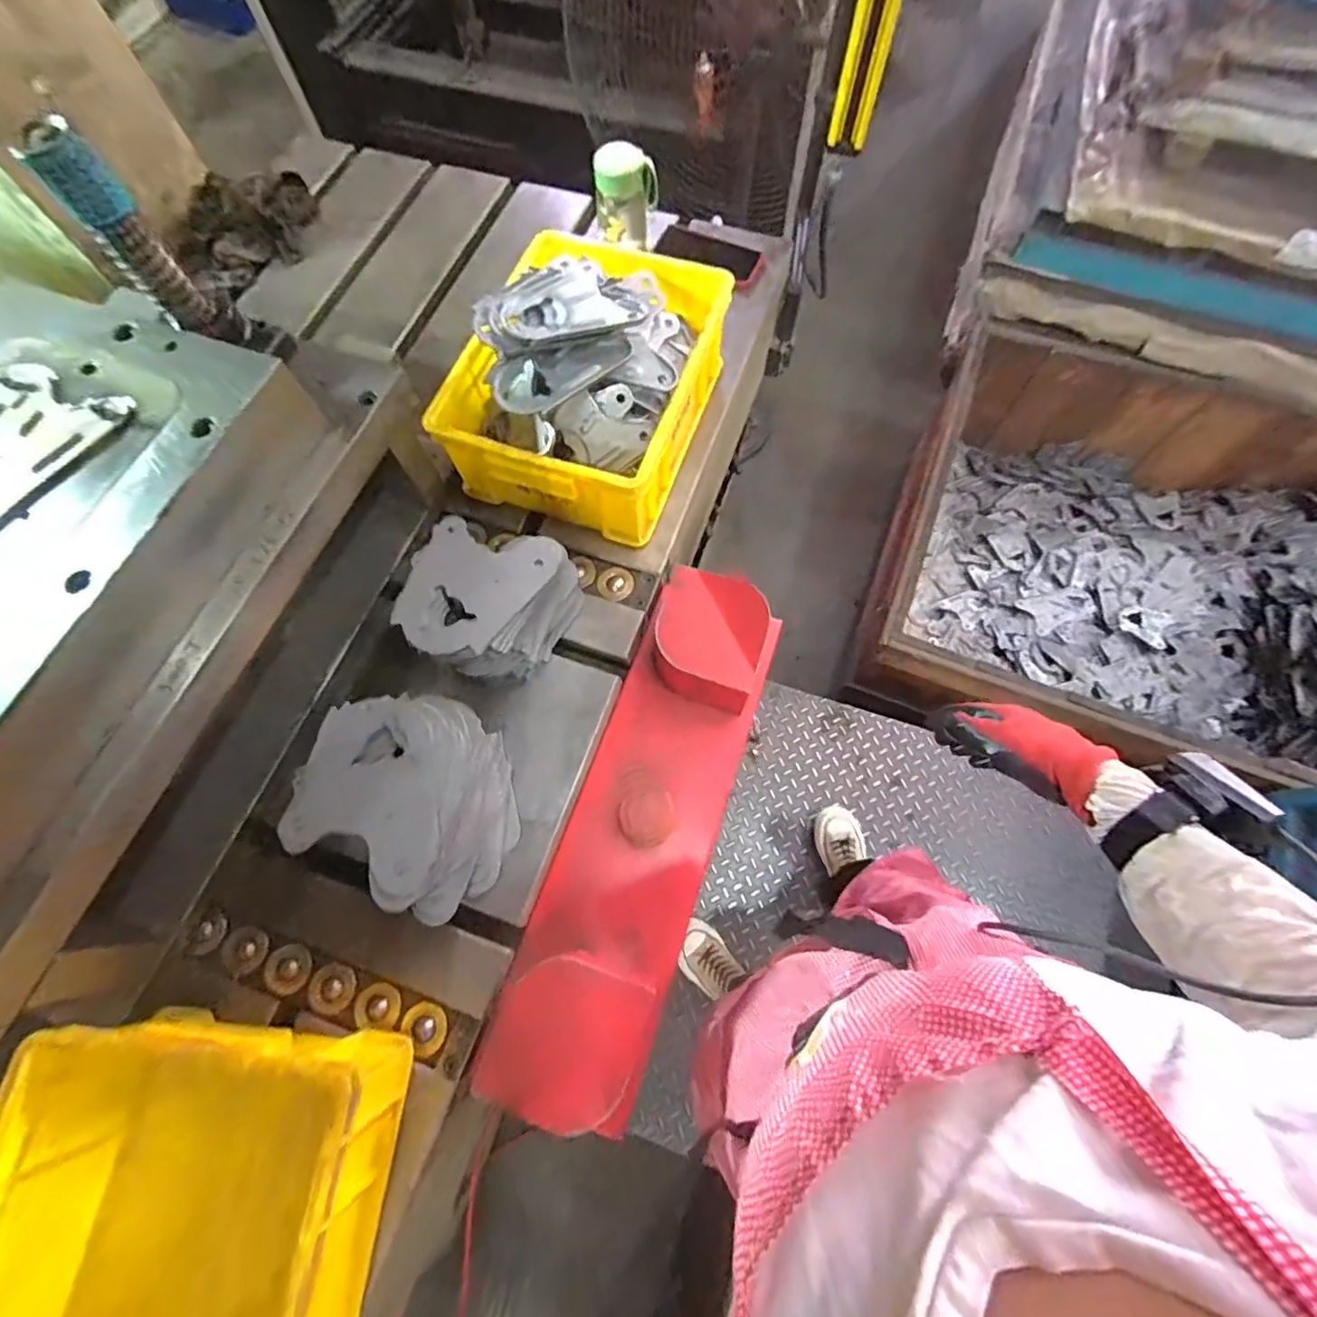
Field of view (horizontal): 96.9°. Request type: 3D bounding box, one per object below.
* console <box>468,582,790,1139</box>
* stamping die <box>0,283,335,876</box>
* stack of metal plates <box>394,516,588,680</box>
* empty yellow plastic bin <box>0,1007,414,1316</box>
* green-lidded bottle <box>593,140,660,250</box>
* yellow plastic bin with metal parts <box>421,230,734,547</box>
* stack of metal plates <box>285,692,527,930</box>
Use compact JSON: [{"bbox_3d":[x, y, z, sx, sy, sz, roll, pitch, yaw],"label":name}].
[{"bbox_3d":[-0.015,0.152,0.589,0.151,0.117,0.511,18,73,8],"label":"console"},{"bbox_3d":[-0.532,-0.081,0.487,0.342,0.101,0.476,19,73,9],"label":"stamping die"},{"bbox_3d":[-0.173,-0.052,0.619,0.138,0.122,0.155,13,72,7],"label":"stack of metal plates"},{"bbox_3d":[-0.372,0.490,0.443,0.263,0.140,0.392,6,71,4],"label":"empty yellow plastic bin"},{"bbox_3d":[-0.044,-0.663,0.839,0.091,0.112,0.063,-2,71,2],"label":"green-lidded bottle"},{"bbox_3d":[-0.087,-0.347,0.701,0.264,0.160,0.345,18,72,8],"label":"yellow plastic bin with metal parts"},{"bbox_3d":[-0.222,0.128,0.557,0.173,0.137,0.169,27,74,11],"label":"stack of metal plates"}]

